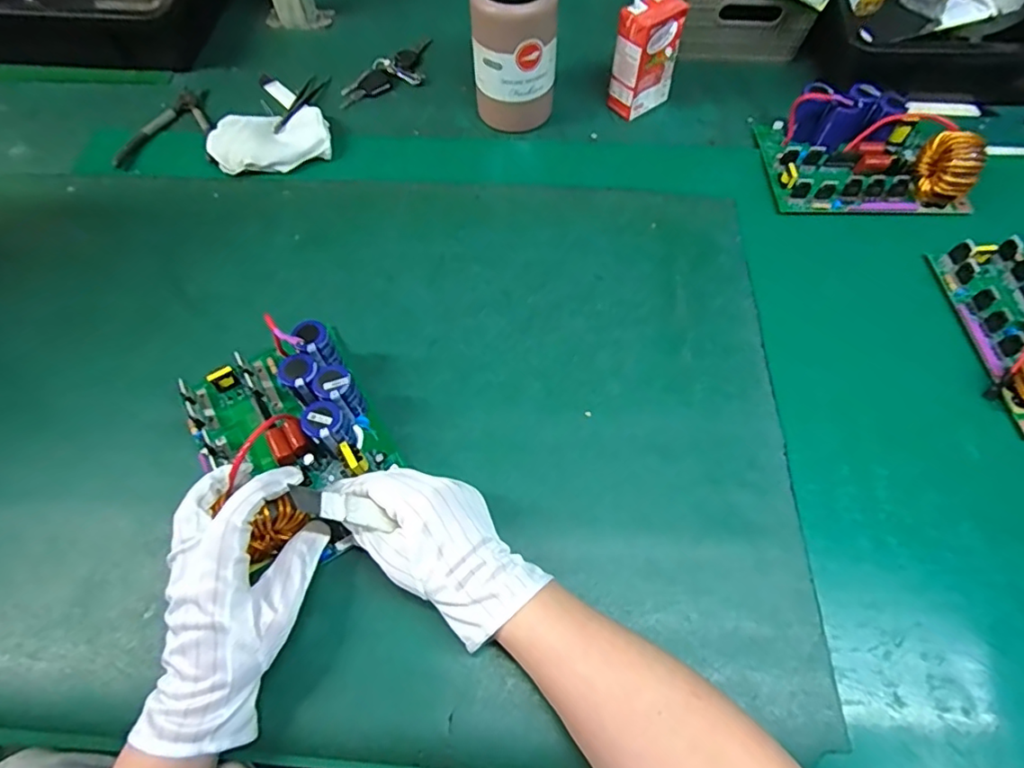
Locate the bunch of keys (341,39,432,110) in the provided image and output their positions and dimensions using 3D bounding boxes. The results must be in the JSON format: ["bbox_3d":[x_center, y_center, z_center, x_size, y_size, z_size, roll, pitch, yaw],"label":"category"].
[{"bbox_3d":[-0.146,-0.391,0.677,0.057,0.019,0.159,39,69,20],"label":"bunch of keys"}]

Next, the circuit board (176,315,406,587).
[{"bbox_3d":[-0.175,0.034,0.416,0.128,0.070,0.190,-28,65,-13],"label":"circuit board"}]

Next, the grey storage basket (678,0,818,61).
[{"bbox_3d":[0.275,-0.501,0.690,0.159,0.092,0.197,2,62,2],"label":"grey storage basket"}]

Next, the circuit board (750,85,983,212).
[{"bbox_3d":[0.372,-0.248,0.570,0.192,0.060,0.140,1,62,2],"label":"circuit board"}]

